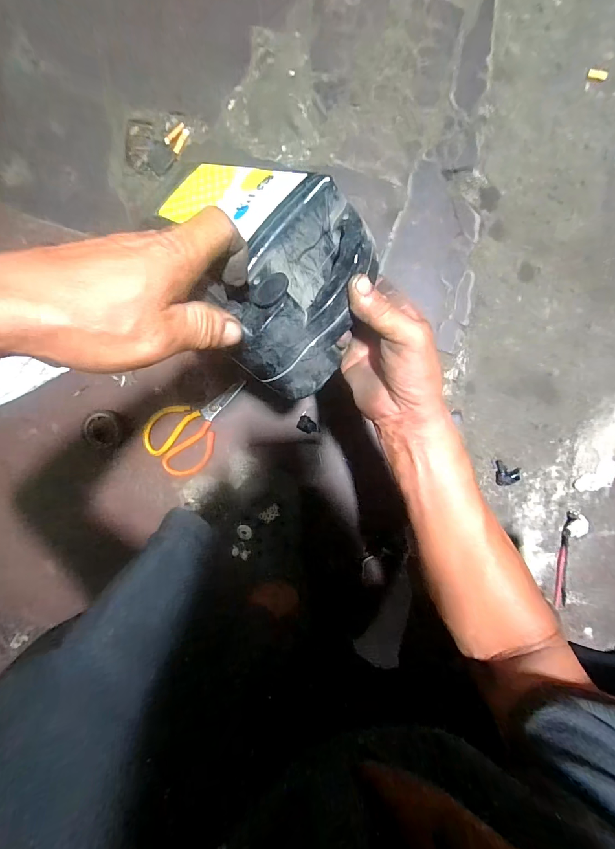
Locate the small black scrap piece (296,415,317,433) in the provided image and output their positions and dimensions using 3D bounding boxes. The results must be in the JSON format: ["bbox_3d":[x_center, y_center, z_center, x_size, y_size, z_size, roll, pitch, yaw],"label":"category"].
[{"bbox_3d":[0.000,0.001,0.551,0.029,0.004,0.024,24,94,0],"label":"small black scrap piece"}]

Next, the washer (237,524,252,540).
[{"bbox_3d":[-0.088,0.150,0.508,0.020,0.006,0.020,-1,78,4],"label":"washer"}]

